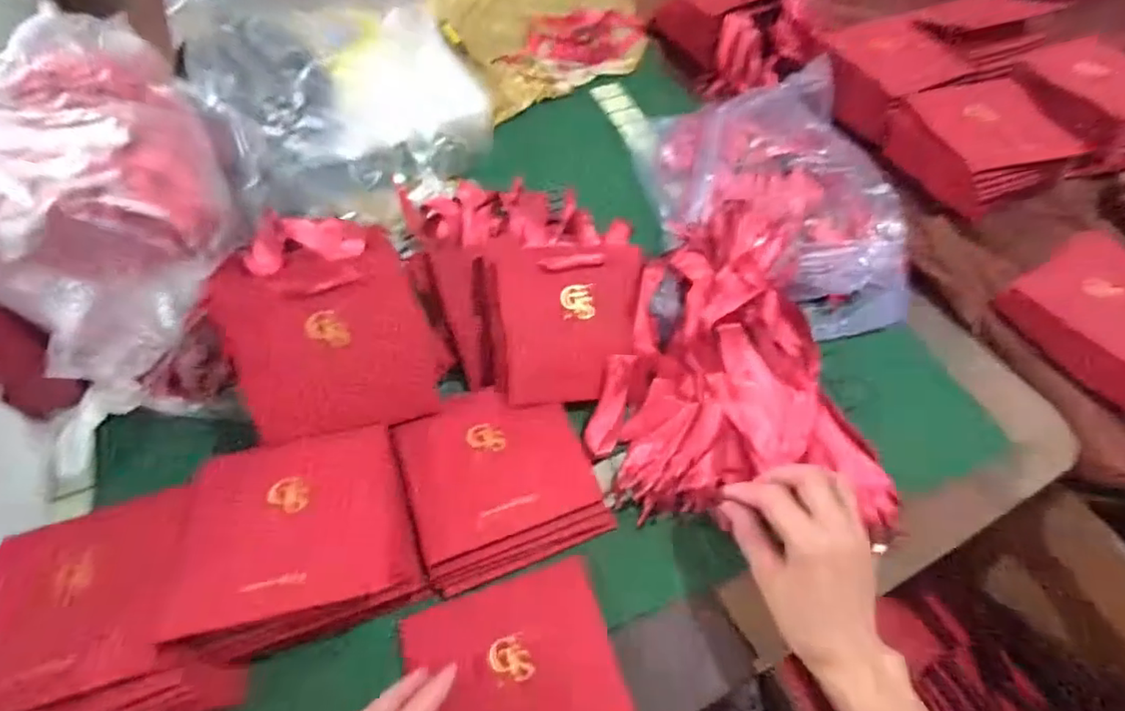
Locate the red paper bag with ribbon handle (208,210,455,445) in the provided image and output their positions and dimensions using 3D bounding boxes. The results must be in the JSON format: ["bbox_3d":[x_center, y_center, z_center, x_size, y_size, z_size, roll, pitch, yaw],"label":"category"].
[{"bbox_3d":[-0.192,-0.027,0.482,0.154,0.035,0.185,-21,94,-23],"label":"red paper bag with ribbon handle"}]

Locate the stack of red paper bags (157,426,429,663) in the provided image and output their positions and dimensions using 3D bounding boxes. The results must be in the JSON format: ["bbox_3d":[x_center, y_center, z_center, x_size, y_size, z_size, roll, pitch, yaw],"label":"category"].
[{"bbox_3d":[-0.190,0.126,0.422,0.155,0.043,0.147,-14,57,-10],"label":"stack of red paper bags"}]

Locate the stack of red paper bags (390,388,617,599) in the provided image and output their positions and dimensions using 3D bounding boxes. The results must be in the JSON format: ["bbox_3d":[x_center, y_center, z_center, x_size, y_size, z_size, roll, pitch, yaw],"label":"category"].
[{"bbox_3d":[-0.053,0.095,0.474,0.142,0.029,0.149,-18,58,-12],"label":"stack of red paper bags"}]

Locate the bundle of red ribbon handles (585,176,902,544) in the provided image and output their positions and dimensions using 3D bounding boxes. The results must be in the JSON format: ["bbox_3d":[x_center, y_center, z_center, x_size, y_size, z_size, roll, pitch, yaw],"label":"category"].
[{"bbox_3d":[0.141,-0.019,0.525,0.219,0.068,0.350,0,56,-1],"label":"bundle of red ribbon handles"}]

